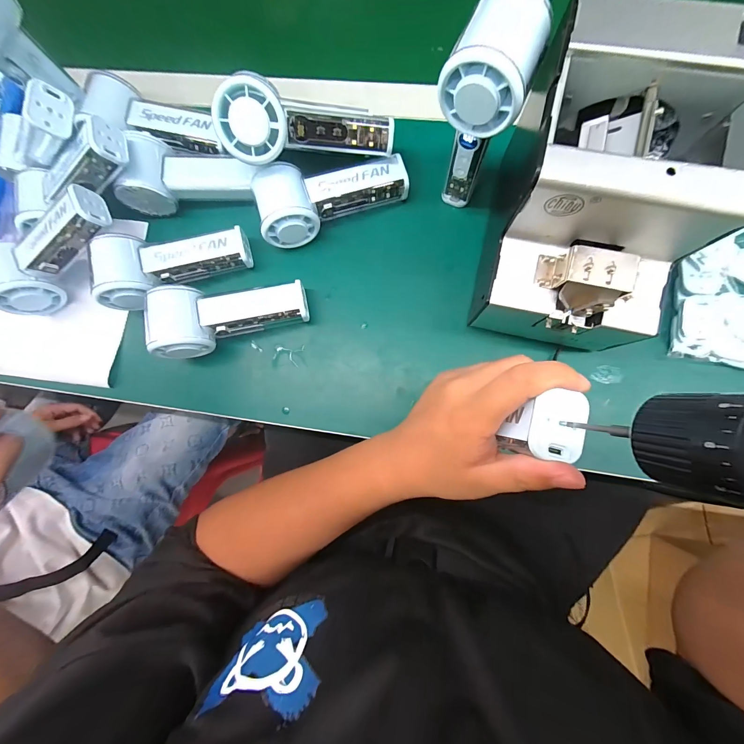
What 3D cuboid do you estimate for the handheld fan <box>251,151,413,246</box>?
[{"bbox_3d":[-0.037,-0.173,0.325,0.146,0.059,0.057,-12,83,3],"label":"handheld fan"}]

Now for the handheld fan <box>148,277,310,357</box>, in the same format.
[{"bbox_3d":[-0.141,-0.062,0.324,0.146,0.050,0.066,-16,83,2],"label":"handheld fan"}]

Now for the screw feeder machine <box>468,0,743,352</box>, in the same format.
[{"bbox_3d":[0.169,-0.119,0.242,0.128,0.135,0.166,13,85,6],"label":"screw feeder machine"}]

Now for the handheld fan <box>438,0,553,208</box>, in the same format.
[{"bbox_3d":[0.086,-0.202,0.265,0.056,0.150,0.063,23,86,7],"label":"handheld fan"}]

